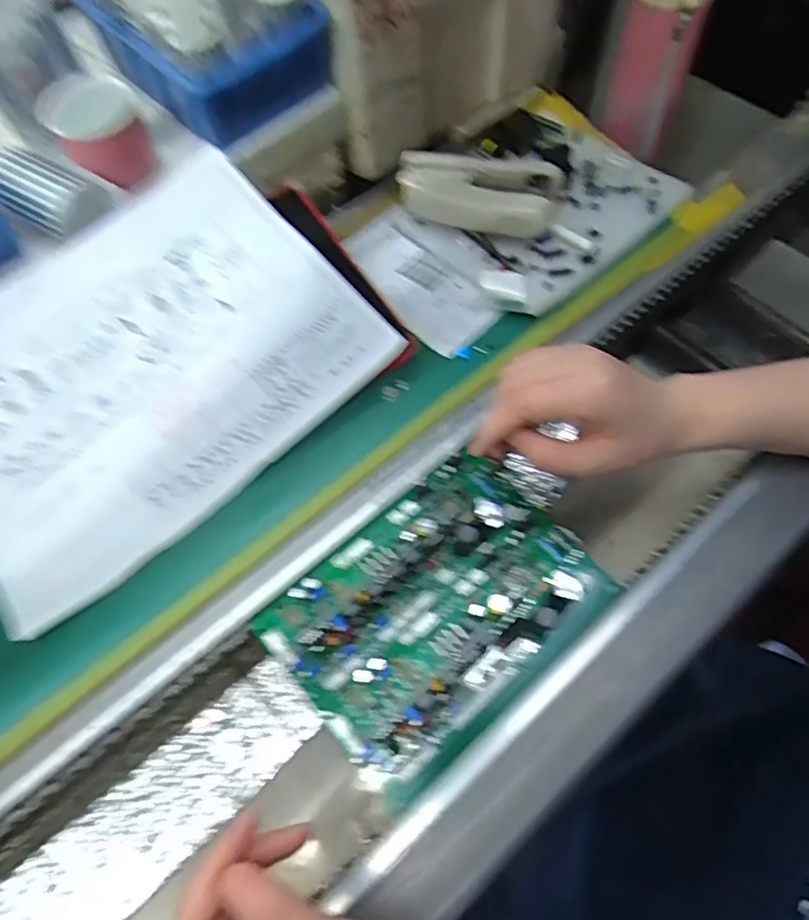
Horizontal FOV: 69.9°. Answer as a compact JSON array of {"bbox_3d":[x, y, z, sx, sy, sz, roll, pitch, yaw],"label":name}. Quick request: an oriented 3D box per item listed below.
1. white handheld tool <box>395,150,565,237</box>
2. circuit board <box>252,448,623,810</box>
[{"bbox_3d":[0.055,-0.199,0.439,0.118,0.037,0.050,15,65,8],"label":"white handheld tool"},{"bbox_3d":[0.020,0.079,0.332,0.176,0.036,0.130,-37,69,-16],"label":"circuit board"}]

